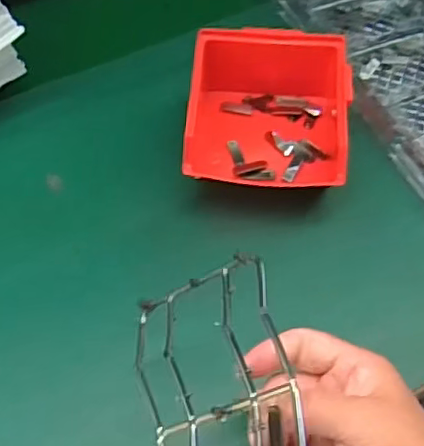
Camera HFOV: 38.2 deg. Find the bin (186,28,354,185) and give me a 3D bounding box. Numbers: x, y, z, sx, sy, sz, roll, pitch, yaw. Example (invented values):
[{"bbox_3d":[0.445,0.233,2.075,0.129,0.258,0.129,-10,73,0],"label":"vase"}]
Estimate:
[{"bbox_3d":[0.045,-0.090,0.511,0.124,0.066,0.139,3,60,2],"label":"bin"}]

